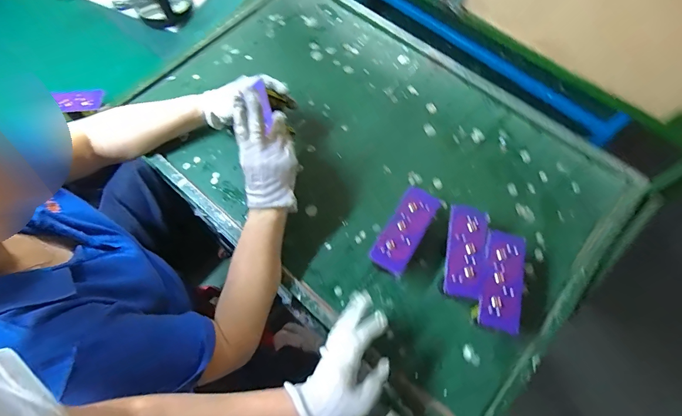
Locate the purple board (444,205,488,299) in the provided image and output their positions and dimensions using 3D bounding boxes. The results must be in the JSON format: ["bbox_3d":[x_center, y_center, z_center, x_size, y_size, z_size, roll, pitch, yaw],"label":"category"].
[{"bbox_3d":[0.186,0.062,0.535,0.055,0.008,0.135,12,67,5],"label":"purple board"}]

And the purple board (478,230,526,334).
[{"bbox_3d":[0.232,0.102,0.518,0.053,0.012,0.137,15,67,6],"label":"purple board"}]

